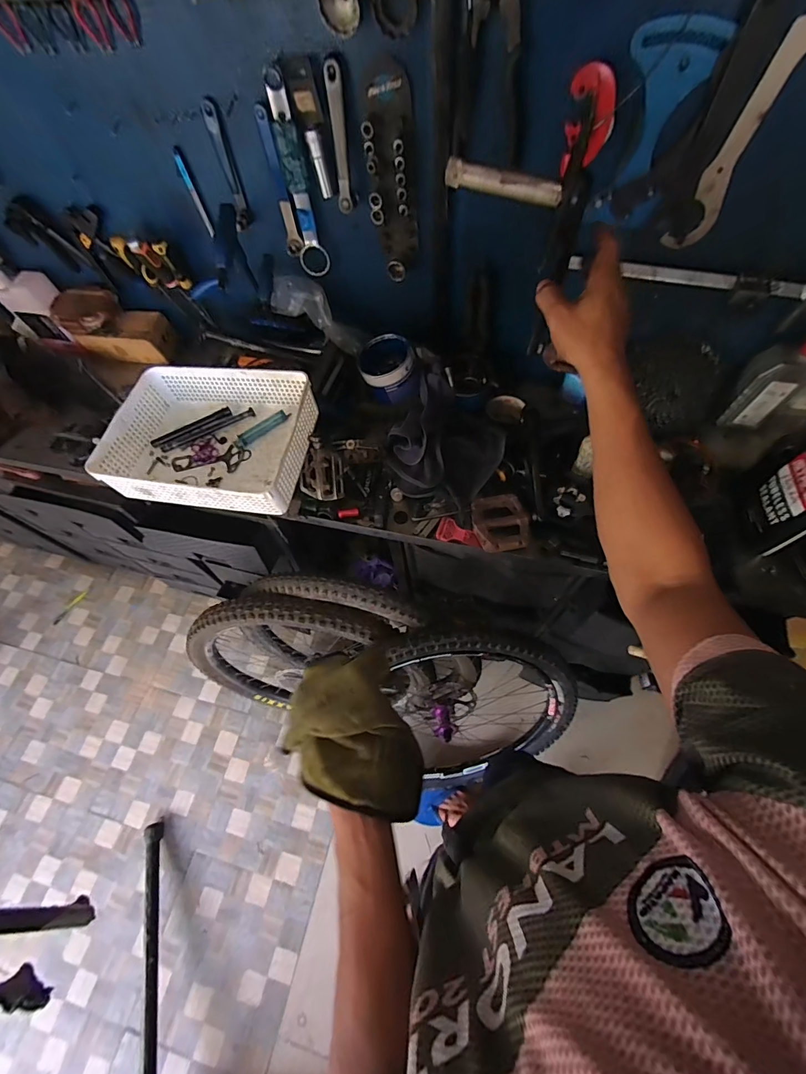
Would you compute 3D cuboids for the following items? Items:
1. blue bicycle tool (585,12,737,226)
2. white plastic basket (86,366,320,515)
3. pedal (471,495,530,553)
[{"bbox_3d":[0.310,-0.508,0.525,0.094,0.189,0.022,6,64,7],"label":"blue bicycle tool"},{"bbox_3d":[-0.345,-0.178,0.732,0.354,0.089,0.262,8,64,8],"label":"white plastic basket"},{"bbox_3d":[0.172,-0.022,0.731,0.096,0.039,0.110,-2,63,2],"label":"pedal"}]

